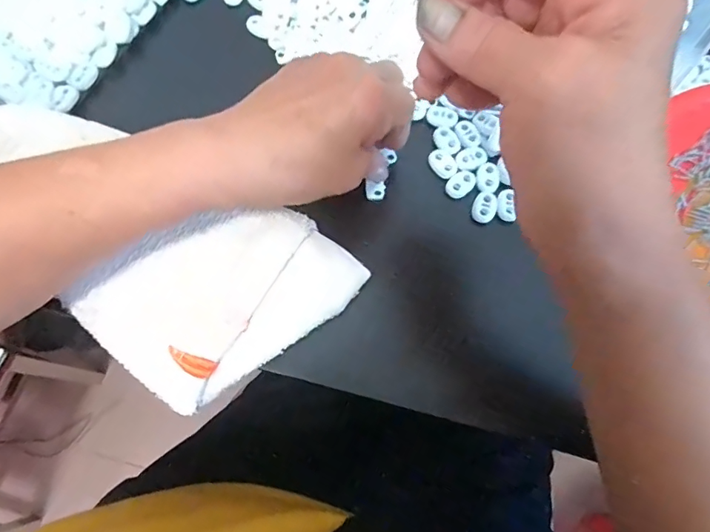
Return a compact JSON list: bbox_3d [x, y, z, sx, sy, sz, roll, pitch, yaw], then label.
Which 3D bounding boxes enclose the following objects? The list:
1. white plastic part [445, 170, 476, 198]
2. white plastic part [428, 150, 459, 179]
[{"bbox_3d":[0.072,-0.055,0.316,0.021,0.004,0.015,-42,79,5],"label":"white plastic part"},{"bbox_3d":[0.061,-0.070,0.323,0.015,0.007,0.023,-31,75,-11],"label":"white plastic part"}]

